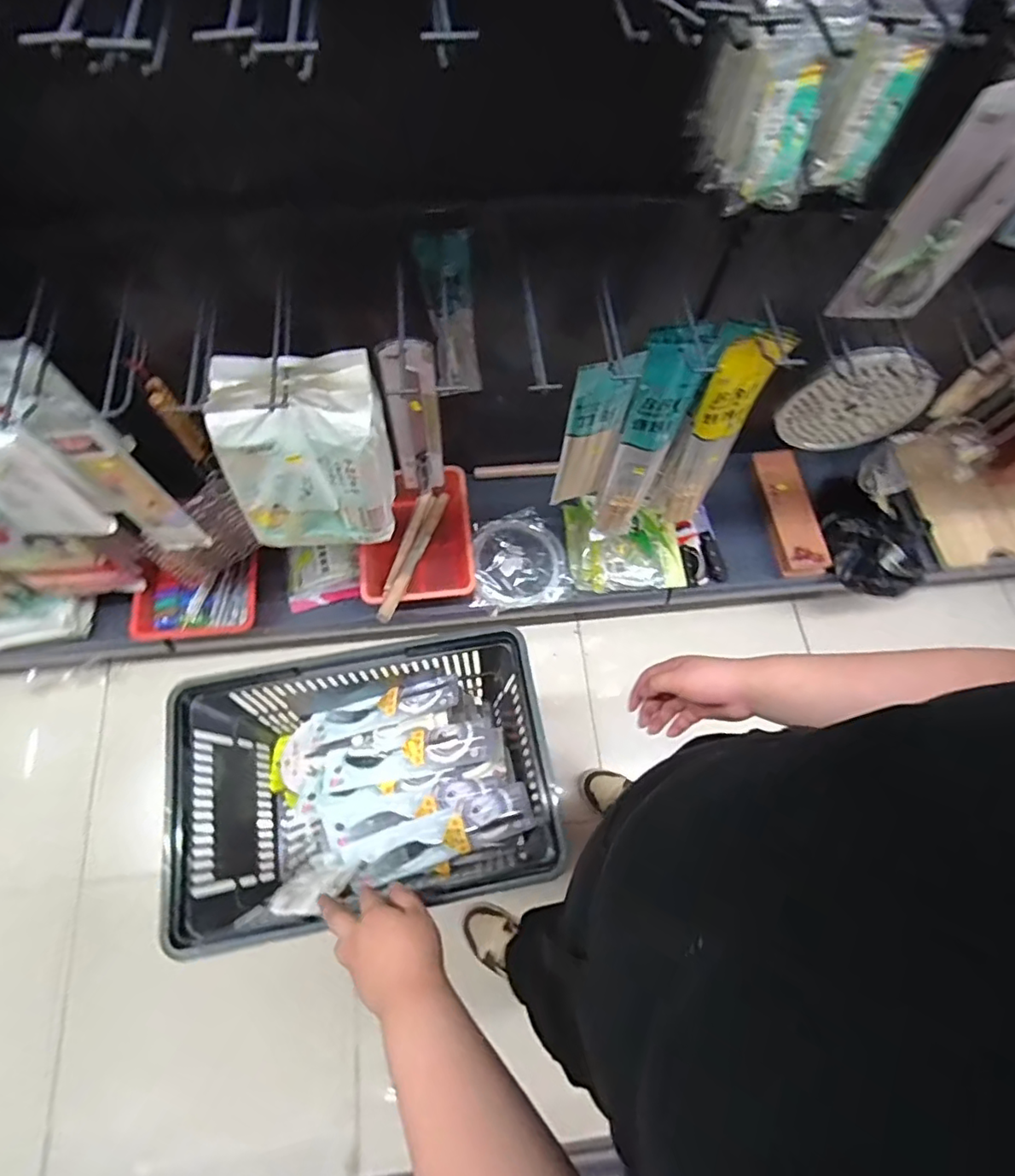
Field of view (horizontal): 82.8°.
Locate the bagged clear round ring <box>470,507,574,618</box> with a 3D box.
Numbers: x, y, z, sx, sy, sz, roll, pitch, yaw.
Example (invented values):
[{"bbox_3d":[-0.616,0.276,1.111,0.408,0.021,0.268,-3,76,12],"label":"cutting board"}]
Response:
[{"bbox_3d":[0.017,-0.067,1.454,0.238,0.019,0.249,-15,70,-7],"label":"bagged clear round ring"}]

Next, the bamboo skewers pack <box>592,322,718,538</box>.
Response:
[{"bbox_3d":[0.236,-0.242,0.991,0.098,0.471,0.040,-1,63,-2],"label":"bamboo skewers pack"}]

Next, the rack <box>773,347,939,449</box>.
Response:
[{"bbox_3d":[0.570,-0.301,0.944,0.222,0.217,0.020,-3,68,10],"label":"rack"}]

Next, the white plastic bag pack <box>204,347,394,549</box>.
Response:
[{"bbox_3d":[-0.308,-0.200,0.897,0.244,0.322,0.130,-4,69,-3],"label":"white plastic bag pack"}]

